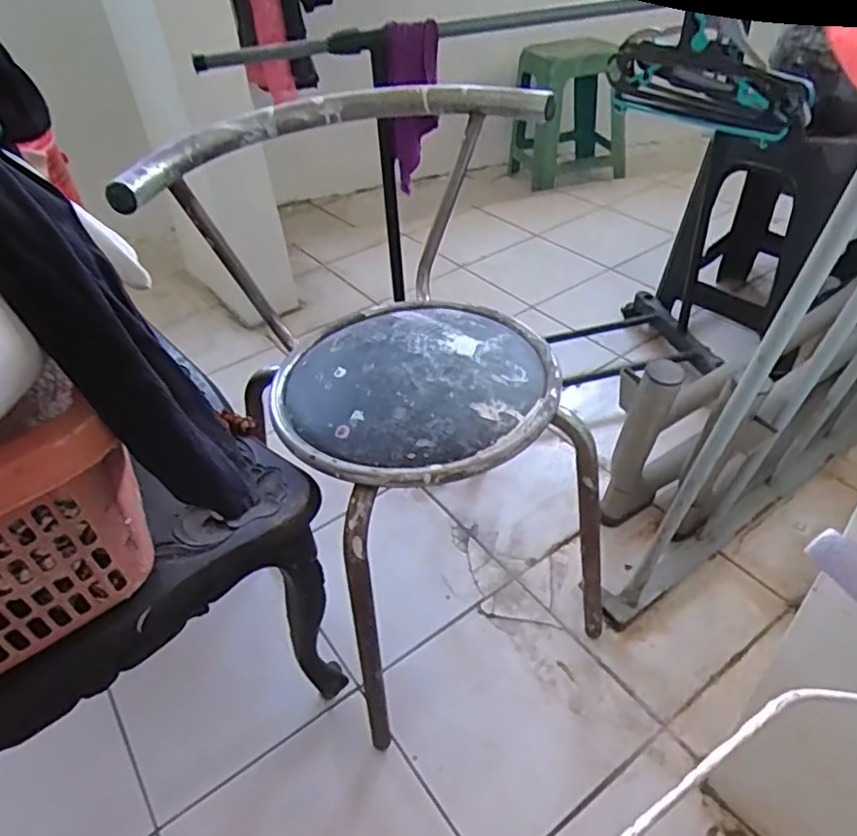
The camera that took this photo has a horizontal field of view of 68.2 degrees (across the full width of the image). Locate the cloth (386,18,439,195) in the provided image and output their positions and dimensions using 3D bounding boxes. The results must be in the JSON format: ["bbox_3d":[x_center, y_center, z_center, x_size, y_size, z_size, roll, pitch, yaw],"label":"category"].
[{"bbox_3d":[-0.020,-0.473,0.964,0.083,0.221,0.039,-16,42,-11],"label":"cloth"}]

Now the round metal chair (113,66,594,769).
[{"bbox_3d":[-0.043,0.001,0.823,0.452,0.679,0.448,-21,43,-17],"label":"round metal chair"}]

